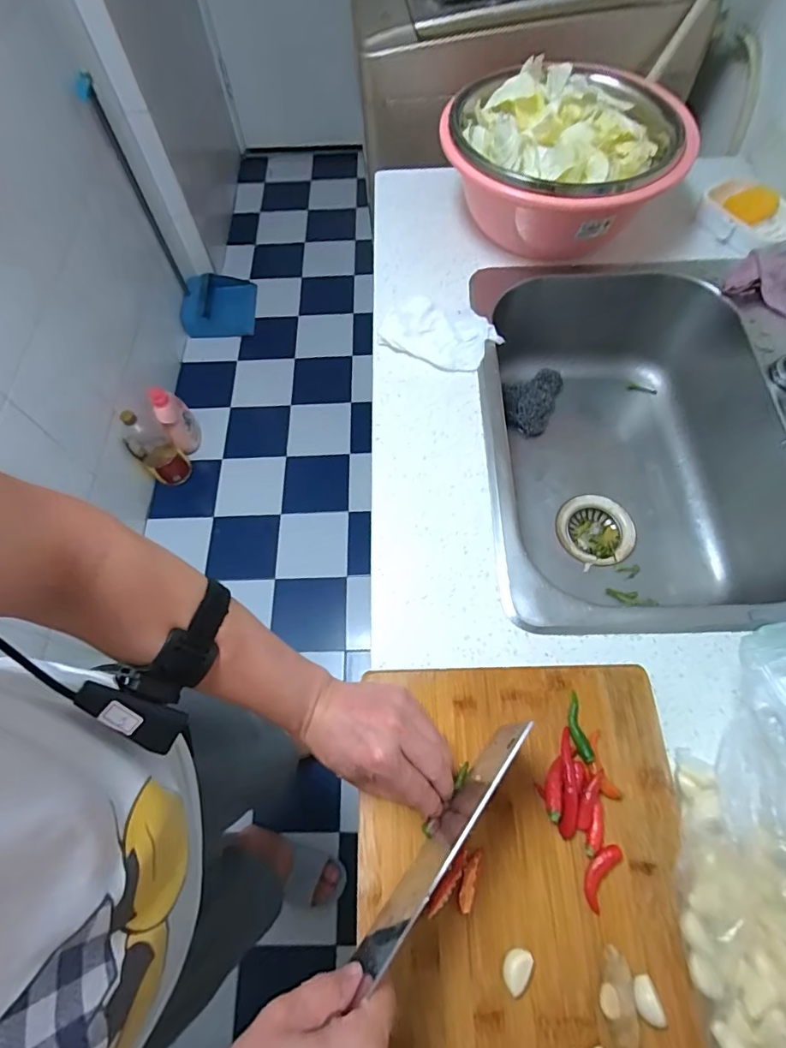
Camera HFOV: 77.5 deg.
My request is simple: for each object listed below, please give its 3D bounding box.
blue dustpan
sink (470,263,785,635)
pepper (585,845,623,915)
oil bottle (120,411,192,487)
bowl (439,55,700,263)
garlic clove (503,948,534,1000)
[{"bbox_3d":[-0.669,-0.972,1.567,0.255,0.734,0.261,-10,64,-3],"label":"blue dustpan"},{"bbox_3d":[0.305,-0.094,0.657,0.383,0.187,0.516,-1,66,2],"label":"sink"},{"bbox_3d":[0.159,0.269,0.374,0.020,0.008,0.048,28,81,15],"label":"pepper"},{"bbox_3d":[-0.706,-0.229,1.438,0.109,0.310,0.100,-1,64,1],"label":"oil bottle"},{"bbox_3d":[0.232,-0.497,0.690,0.294,0.132,0.282,-1,66,2],"label":"bowl"},{"bbox_3d":[0.089,0.320,0.349,0.019,0.011,0.028,32,69,16],"label":"garlic clove"}]

